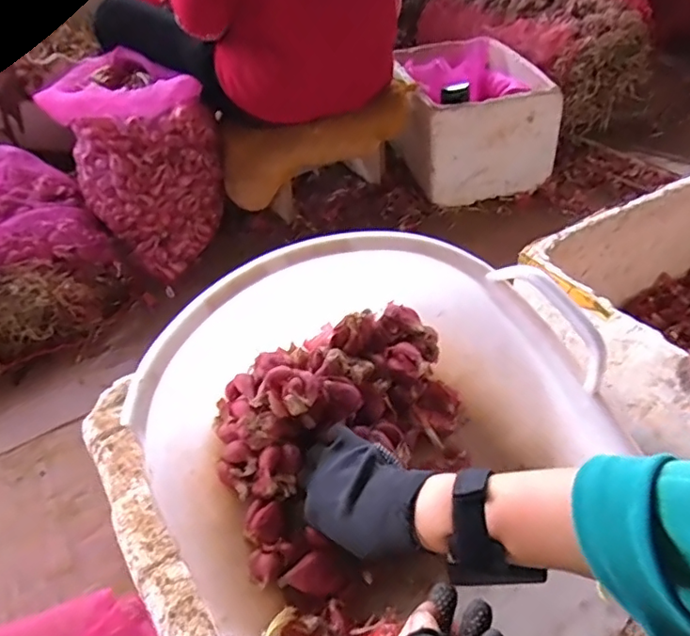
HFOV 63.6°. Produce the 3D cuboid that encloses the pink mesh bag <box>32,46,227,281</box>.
[{"bbox_3d":[-0.485,-0.368,1.299,0.355,0.354,0.274,24,48,27],"label":"pink mesh bag"}]

